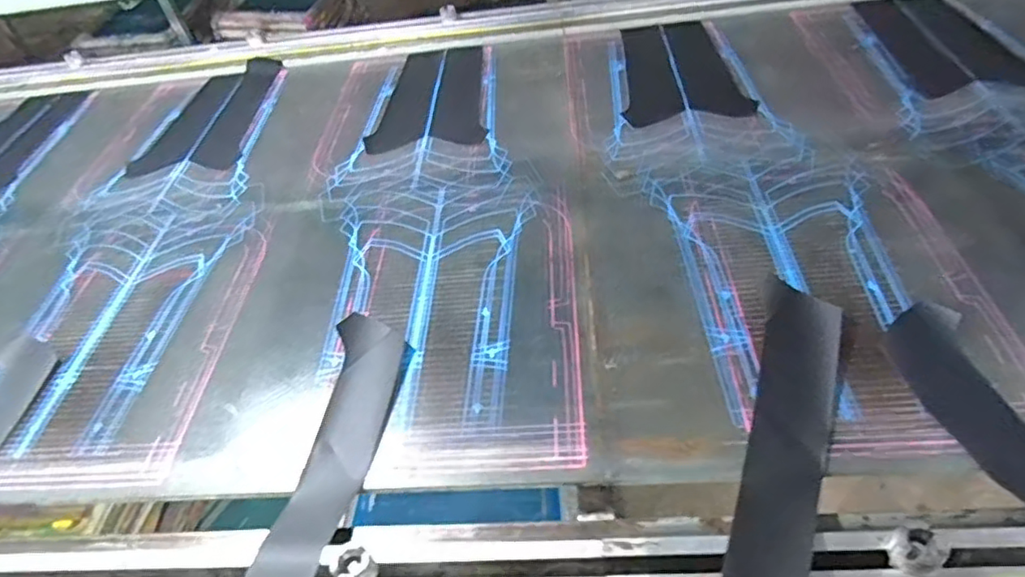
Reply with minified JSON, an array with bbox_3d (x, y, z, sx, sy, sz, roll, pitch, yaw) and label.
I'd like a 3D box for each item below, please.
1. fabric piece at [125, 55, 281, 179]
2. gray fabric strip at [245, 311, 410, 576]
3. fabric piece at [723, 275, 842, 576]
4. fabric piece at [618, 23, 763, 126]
[{"bbox_3d":[-0.645,-0.384,1.310,0.217,0.015,0.430,-3,47,4],"label":"fabric piece"},{"bbox_3d":[-0.201,0.188,0.680,0.091,0.022,0.419,2,47,8],"label":"gray fabric strip"},{"bbox_3d":[0.291,0.135,0.630,0.079,0.053,0.404,13,50,19],"label":"fabric piece"},{"bbox_3d":[0.323,-0.439,1.198,0.210,0.019,0.392,-1,47,5],"label":"fabric piece"}]

